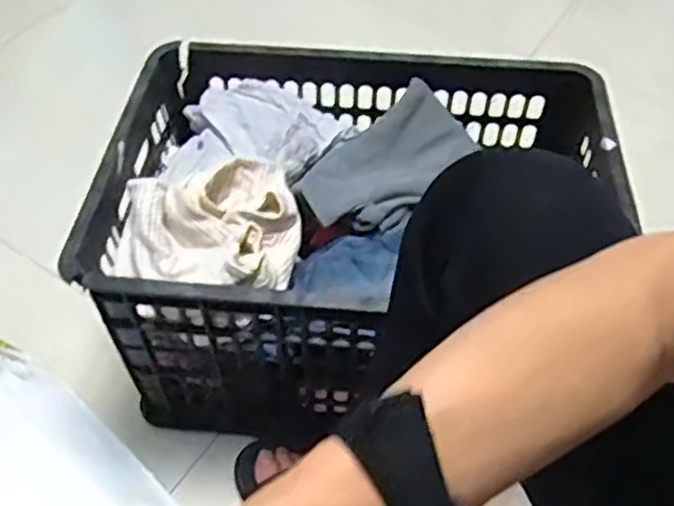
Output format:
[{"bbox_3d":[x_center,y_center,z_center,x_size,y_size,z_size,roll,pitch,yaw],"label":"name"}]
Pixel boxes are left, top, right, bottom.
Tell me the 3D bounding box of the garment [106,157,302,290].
[{"bbox_3d":[-0.123,-0.034,0.654,0.169,0.052,0.151,4,51,4],"label":"garment"}]

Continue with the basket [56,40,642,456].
[{"bbox_3d":[0.025,-0.015,0.761,0.489,0.248,0.340,2,51,2],"label":"basket"}]

